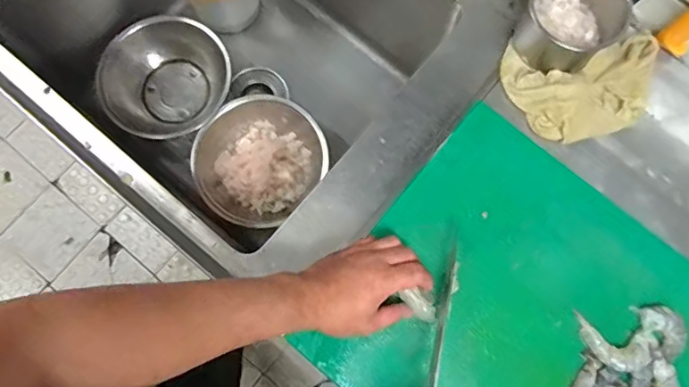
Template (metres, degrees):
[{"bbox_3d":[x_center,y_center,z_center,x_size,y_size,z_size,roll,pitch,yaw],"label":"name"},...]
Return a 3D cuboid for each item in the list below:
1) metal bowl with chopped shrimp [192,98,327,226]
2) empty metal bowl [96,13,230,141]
[{"bbox_3d":[-0.161,-0.064,0.984,0.221,0.077,0.241,38,80,6],"label":"metal bowl with chopped shrimp"},{"bbox_3d":[-0.342,-0.211,1.030,0.238,0.116,0.233,0,78,-1],"label":"empty metal bowl"}]

